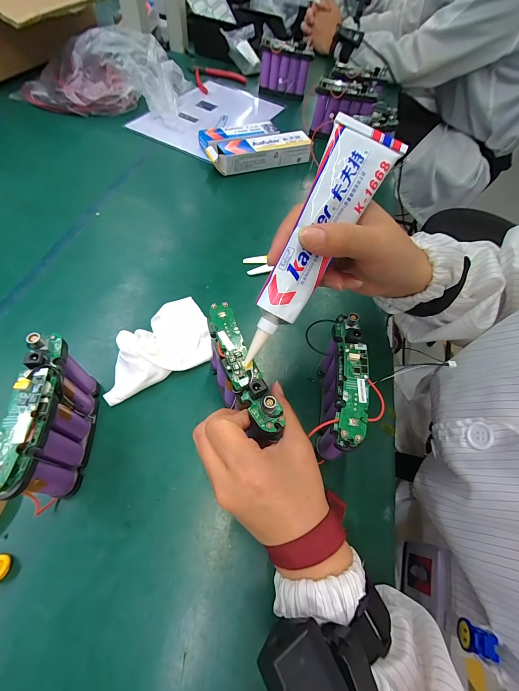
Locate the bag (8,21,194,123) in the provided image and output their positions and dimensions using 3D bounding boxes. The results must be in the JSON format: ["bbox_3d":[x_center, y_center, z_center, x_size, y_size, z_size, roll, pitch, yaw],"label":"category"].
[{"bbox_3d":[-0.314,-0.555,0.594,0.318,0.097,0.201,5,59,-1],"label":"bag"}]

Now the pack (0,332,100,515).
[{"bbox_3d":[-0.165,0.060,0.239,0.024,0.094,0.119,-3,59,-6],"label":"pack"}]

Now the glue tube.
[{"bbox_3d":[0.033,-0.064,0.196,0.040,0.018,0.167,30,100,14],"label":"glue tube"}]

